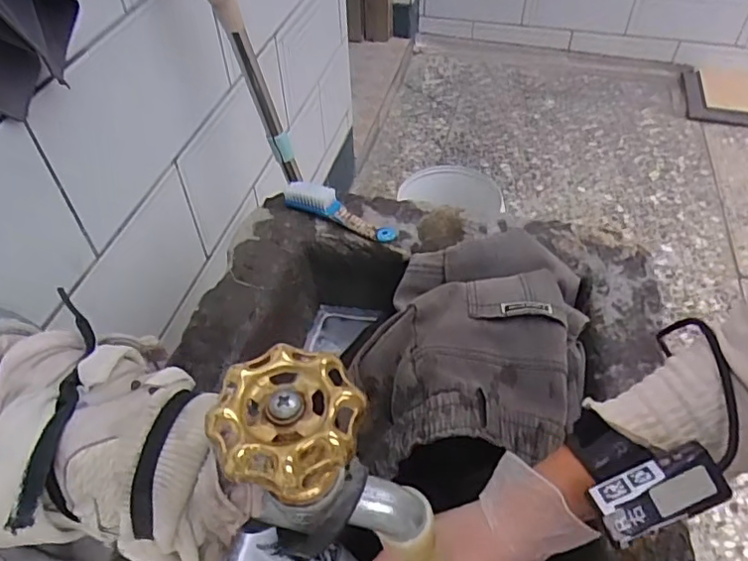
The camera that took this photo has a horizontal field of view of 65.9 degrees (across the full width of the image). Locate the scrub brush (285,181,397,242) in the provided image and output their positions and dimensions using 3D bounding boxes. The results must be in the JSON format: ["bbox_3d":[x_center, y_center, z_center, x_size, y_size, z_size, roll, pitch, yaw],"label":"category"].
[{"bbox_3d":[-0.042,-0.083,0.706,0.144,0.042,0.024,27,52,8],"label":"scrub brush"}]

